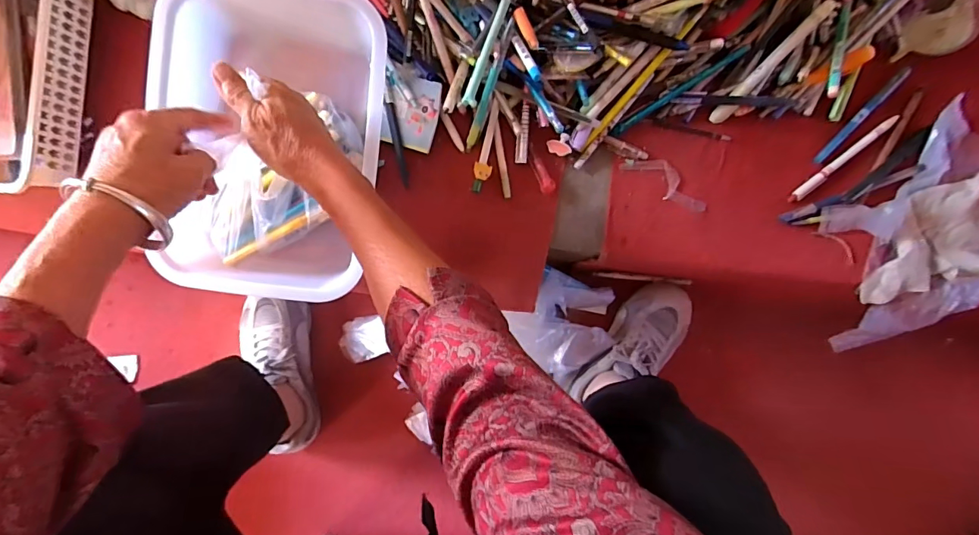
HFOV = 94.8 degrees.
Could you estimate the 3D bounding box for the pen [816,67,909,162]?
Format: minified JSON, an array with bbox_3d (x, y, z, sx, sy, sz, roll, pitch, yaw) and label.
[{"bbox_3d":[0.404,-0.165,0.486,0.010,0.007,0.134,45,89,0],"label":"pen"}]

